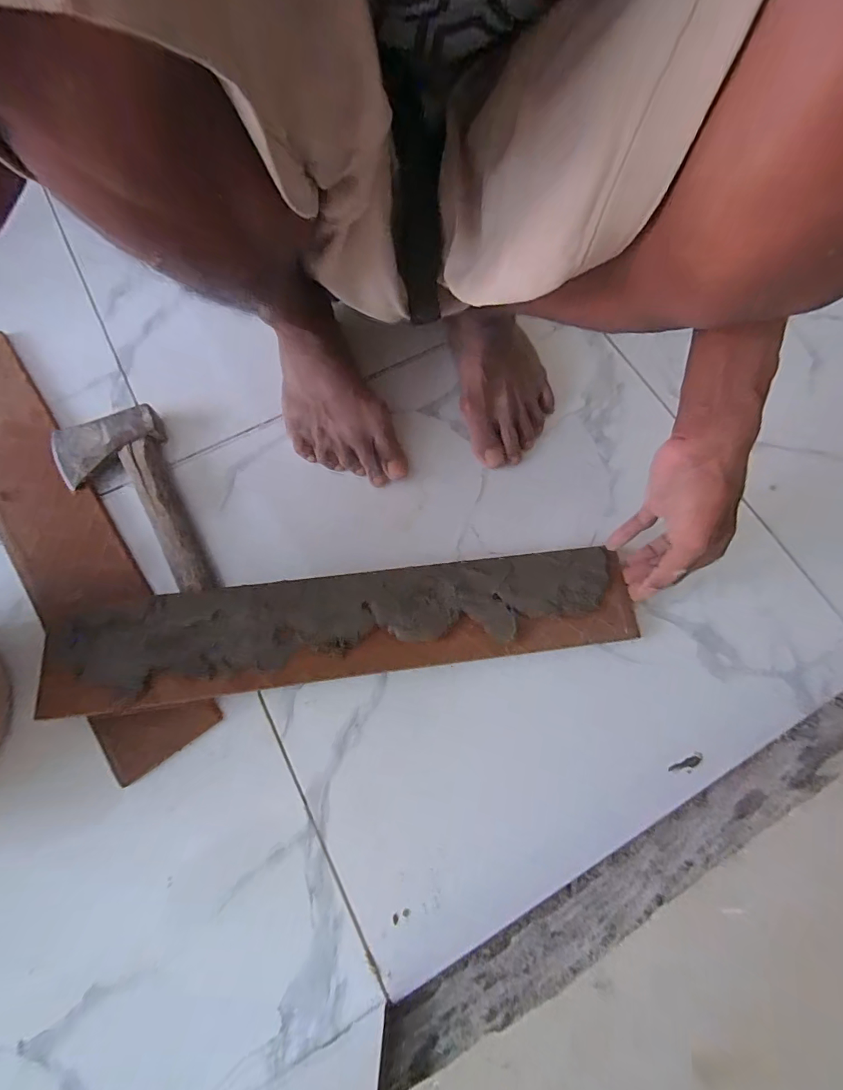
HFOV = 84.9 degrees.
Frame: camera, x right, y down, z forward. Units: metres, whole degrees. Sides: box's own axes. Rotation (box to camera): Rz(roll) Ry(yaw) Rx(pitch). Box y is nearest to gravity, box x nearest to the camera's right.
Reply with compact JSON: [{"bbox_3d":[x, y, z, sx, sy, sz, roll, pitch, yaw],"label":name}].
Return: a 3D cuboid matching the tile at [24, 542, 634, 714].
[{"bbox_3d":[-0.056,0.067,0.393,0.479,0.018,0.087,-6,72,-6],"label":"tile"}]

